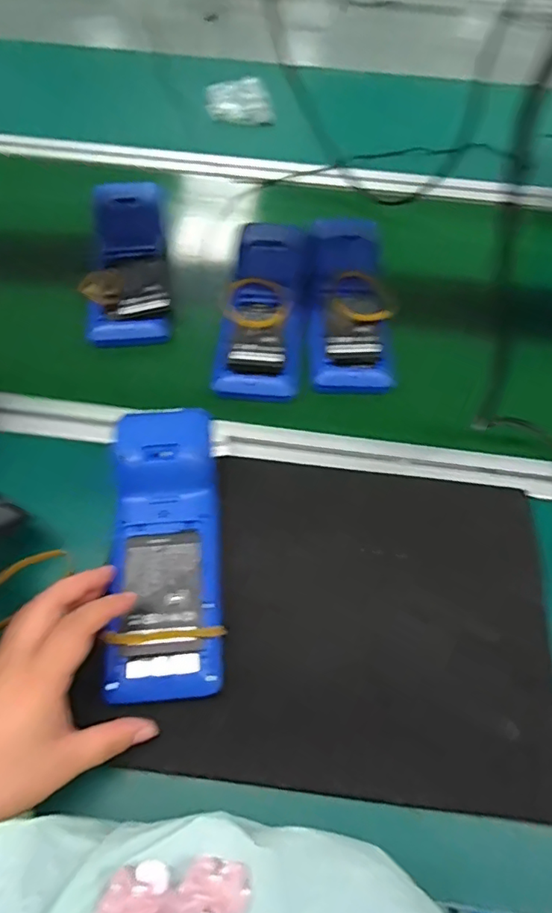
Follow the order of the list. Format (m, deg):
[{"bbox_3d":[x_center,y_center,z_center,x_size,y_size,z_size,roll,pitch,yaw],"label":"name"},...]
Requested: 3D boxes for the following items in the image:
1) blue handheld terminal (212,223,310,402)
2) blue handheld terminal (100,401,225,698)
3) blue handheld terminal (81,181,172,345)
[{"bbox_3d":[-0.012,-0.155,0.581,0.089,0.054,0.219,6,59,2],"label":"blue handheld terminal"},{"bbox_3d":[-0.085,0.066,0.417,0.079,0.025,0.215,-3,68,-3],"label":"blue handheld terminal"},{"bbox_3d":[-0.167,-0.220,0.611,0.095,0.046,0.213,-7,59,-5],"label":"blue handheld terminal"}]

